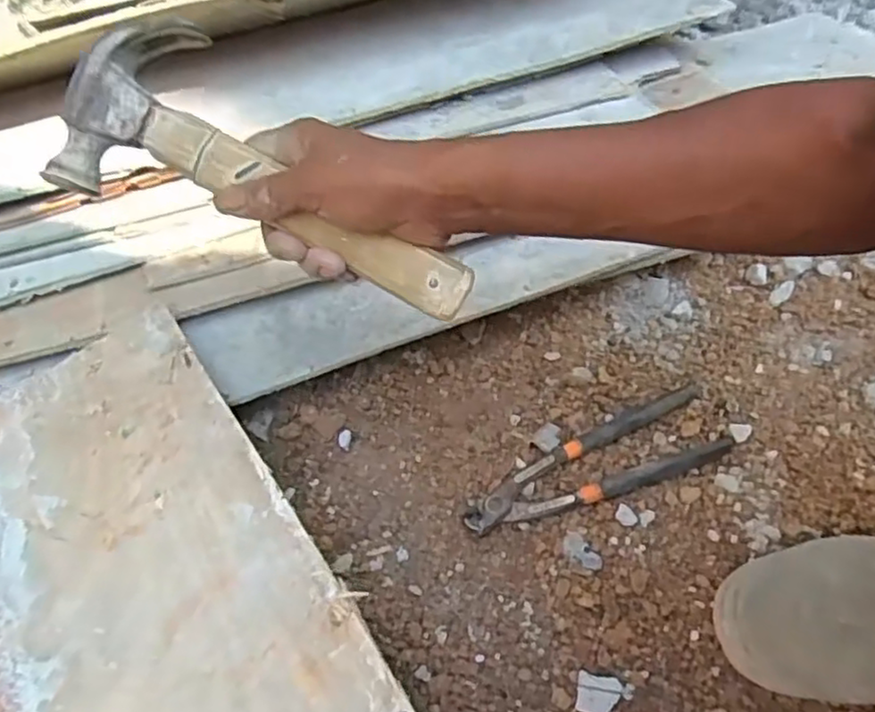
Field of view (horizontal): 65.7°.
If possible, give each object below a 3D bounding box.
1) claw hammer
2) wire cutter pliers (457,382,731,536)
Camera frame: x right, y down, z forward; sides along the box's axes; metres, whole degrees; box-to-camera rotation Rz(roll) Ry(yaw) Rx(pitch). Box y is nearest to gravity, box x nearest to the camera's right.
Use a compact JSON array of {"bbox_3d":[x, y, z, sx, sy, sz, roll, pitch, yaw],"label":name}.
[{"bbox_3d":[-0.089,-0.110,0.401,0.249,0.032,0.104,21,96,-1],"label":"claw hammer"},{"bbox_3d":[0.126,0.083,0.541,0.221,0.022,0.064,-16,58,-12],"label":"wire cutter pliers"}]

